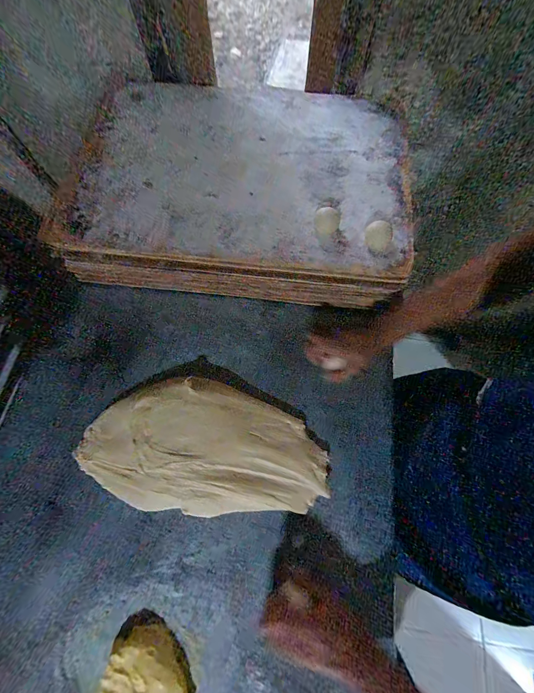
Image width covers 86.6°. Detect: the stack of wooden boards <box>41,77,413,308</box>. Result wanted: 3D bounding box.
[{"bbox_3d":[-0.042,-0.315,0.541,0.585,0.085,0.444,6,70,2],"label":"stack of wooden boards"}]

